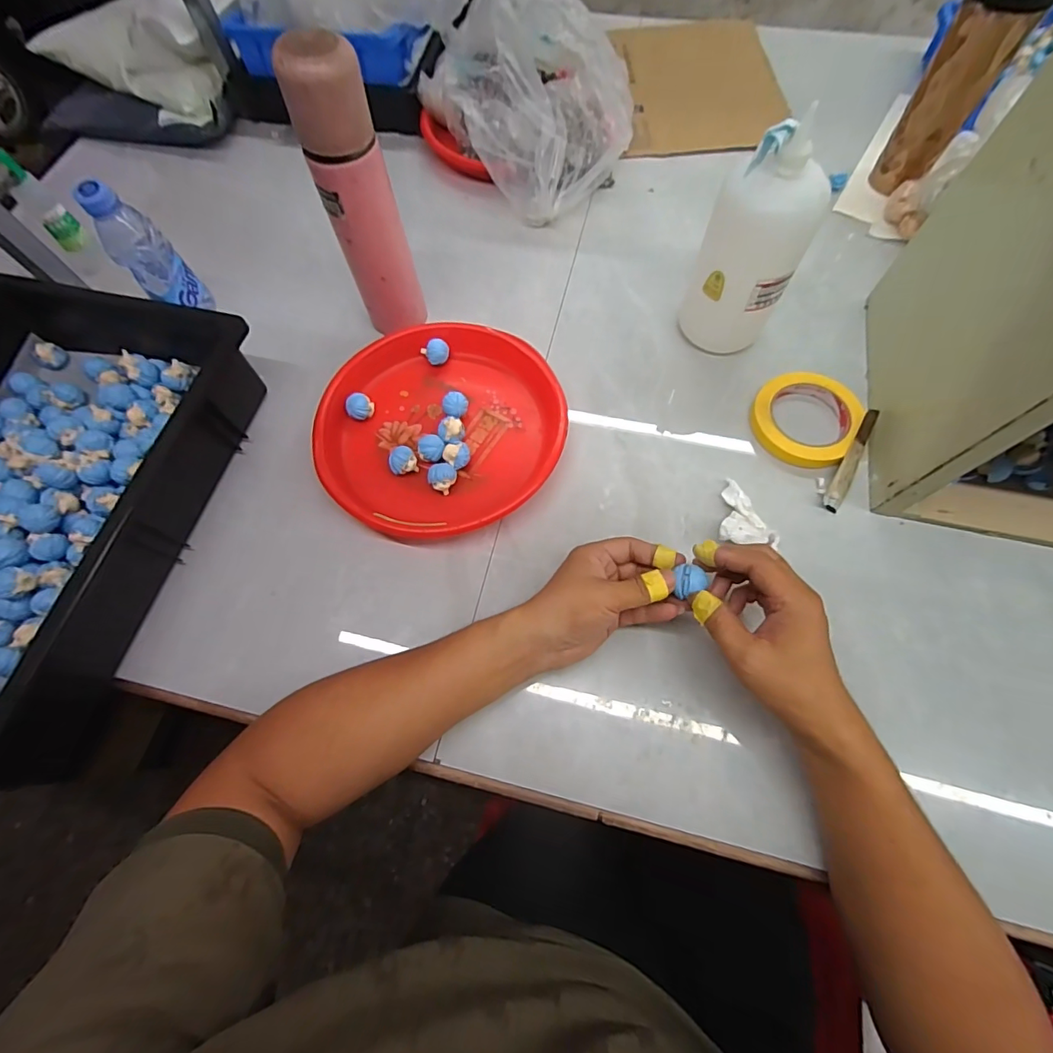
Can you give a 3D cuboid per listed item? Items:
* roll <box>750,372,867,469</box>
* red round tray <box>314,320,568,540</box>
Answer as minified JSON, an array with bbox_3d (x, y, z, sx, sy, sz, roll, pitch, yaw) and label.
[{"bbox_3d":[0.288,-0.113,0.498,0.100,0.026,0.096,-1,68,2],"label":"roll"},{"bbox_3d":[-0.089,-0.111,0.509,0.246,0.034,0.256,-1,68,2],"label":"red round tray"}]

